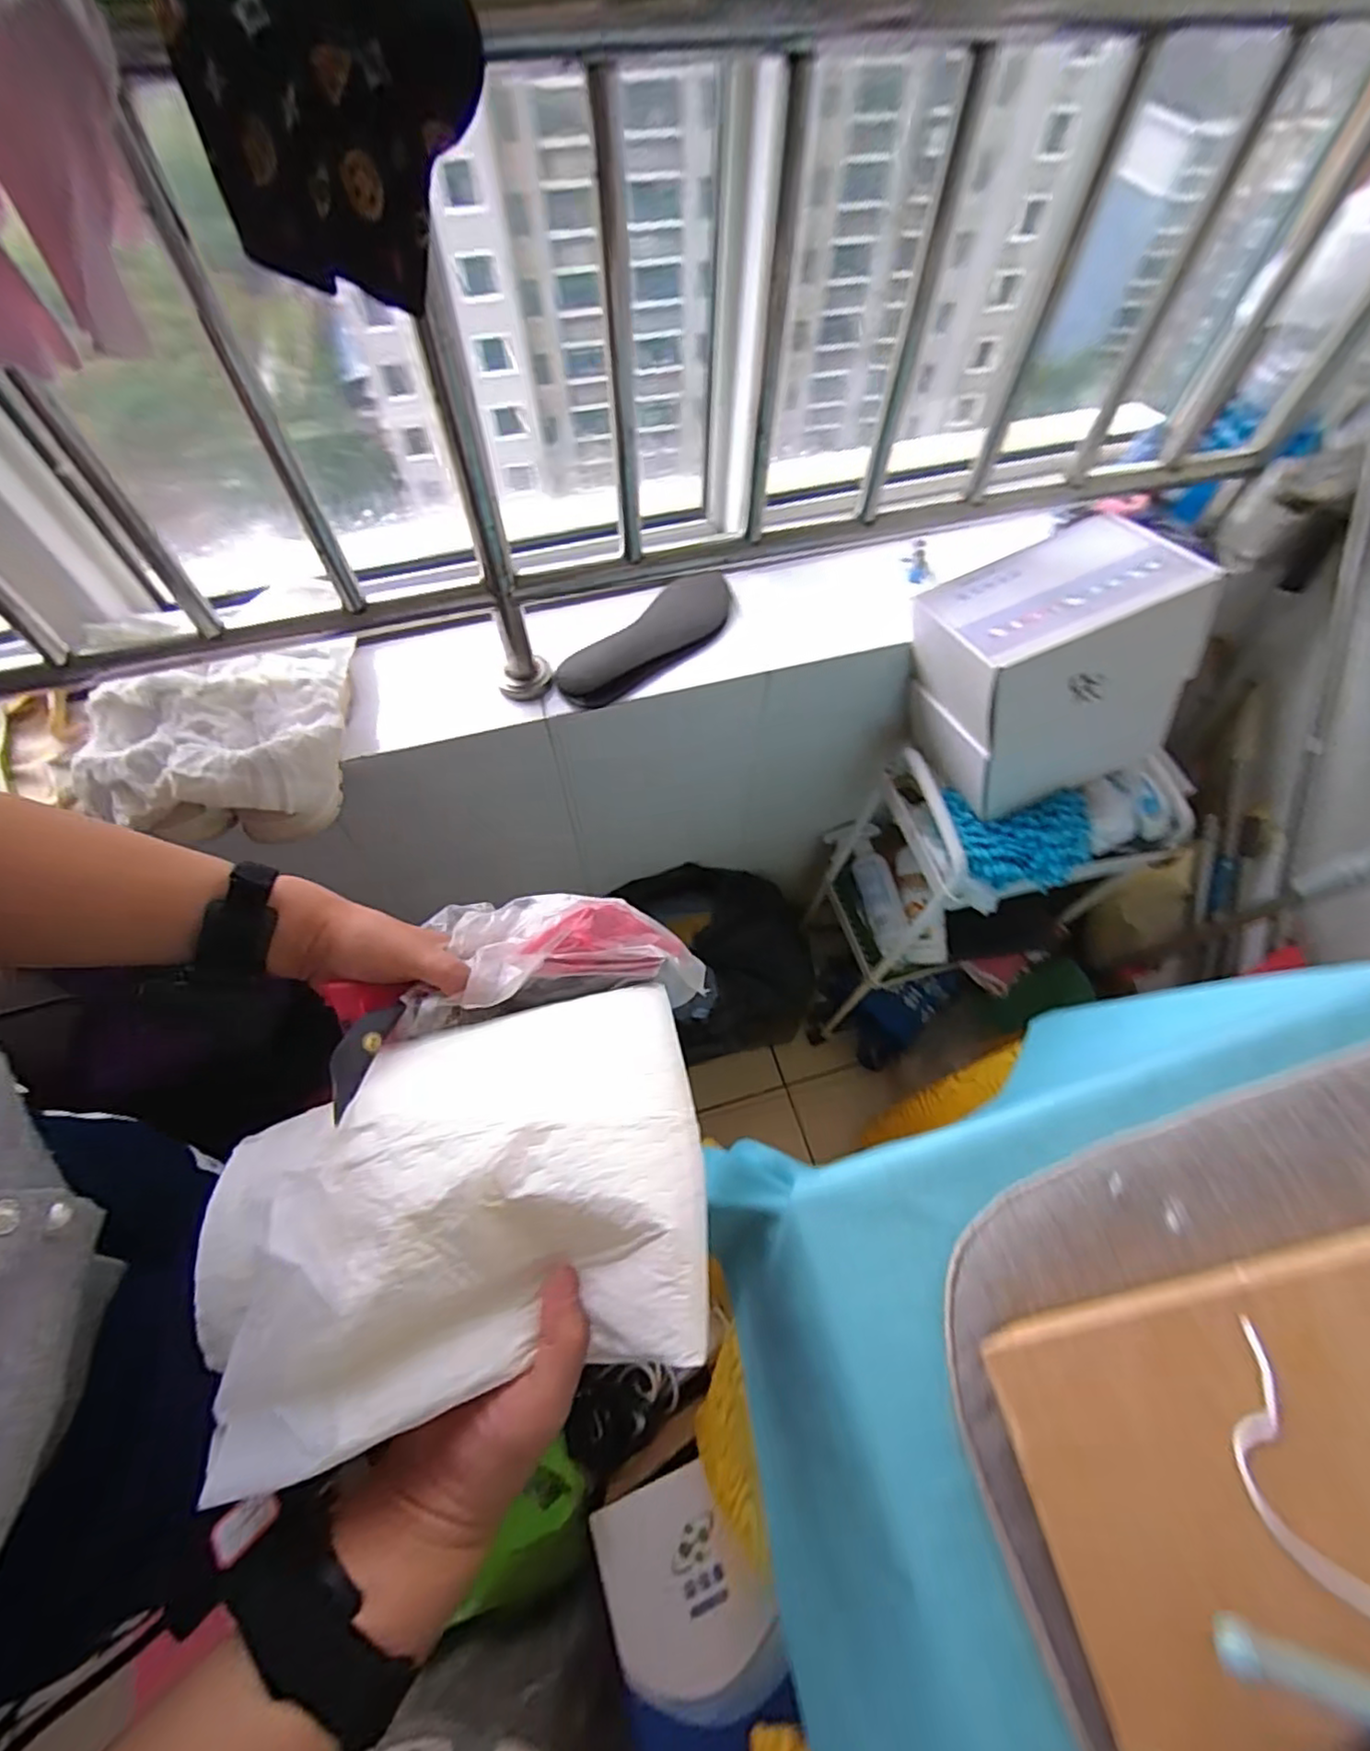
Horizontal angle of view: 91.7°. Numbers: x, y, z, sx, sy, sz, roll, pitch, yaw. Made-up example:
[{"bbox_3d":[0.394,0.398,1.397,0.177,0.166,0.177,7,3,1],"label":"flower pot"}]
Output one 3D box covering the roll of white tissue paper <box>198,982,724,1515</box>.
[{"bbox_3d":[-0.103,0.154,0.332,0.224,0.069,0.181,-10,61,-7],"label":"roll of white tissue paper"}]

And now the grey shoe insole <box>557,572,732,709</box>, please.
[{"bbox_3d":[-0.042,-0.260,0.736,0.220,0.037,0.092,-41,69,-21],"label":"grey shoe insole"}]

